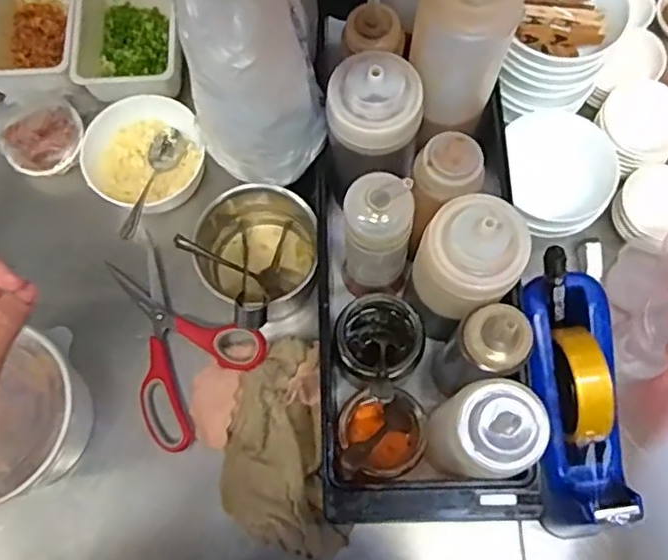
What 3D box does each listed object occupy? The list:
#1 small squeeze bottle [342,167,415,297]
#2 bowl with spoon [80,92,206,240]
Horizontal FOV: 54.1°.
[{"bbox_3d":[0.032,-0.029,0.491,0.051,0.162,0.047,-1,72,2],"label":"small squeeze bottle"},{"bbox_3d":[-0.169,-0.105,0.584,0.105,0.046,0.121,37,77,13],"label":"bowl with spoon"}]

